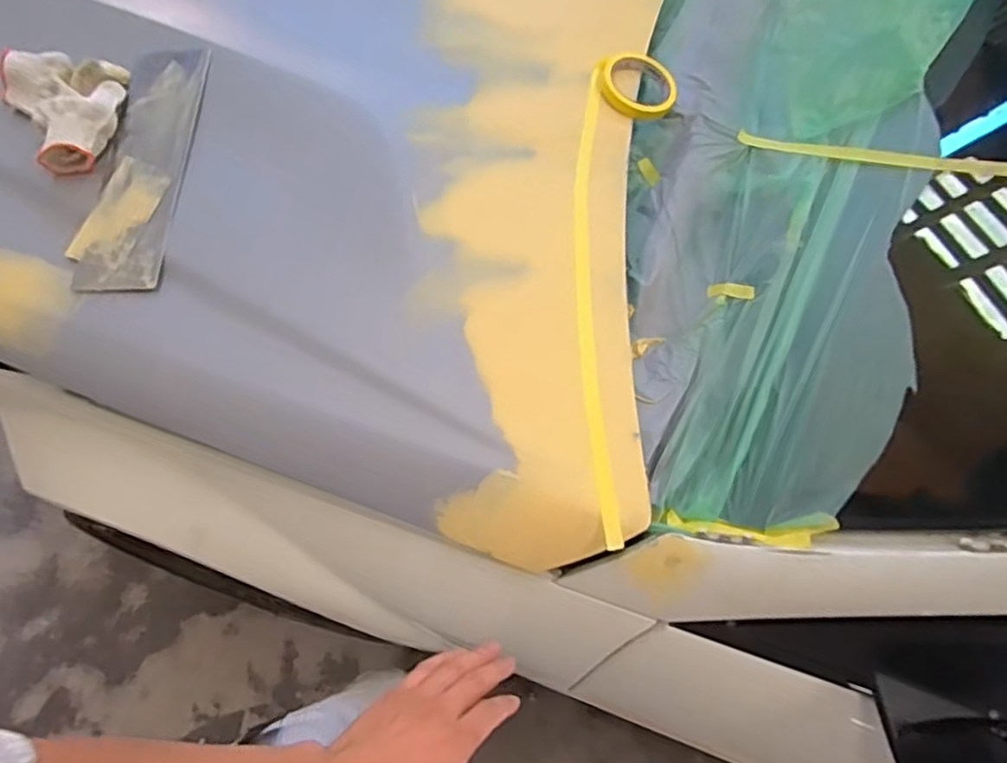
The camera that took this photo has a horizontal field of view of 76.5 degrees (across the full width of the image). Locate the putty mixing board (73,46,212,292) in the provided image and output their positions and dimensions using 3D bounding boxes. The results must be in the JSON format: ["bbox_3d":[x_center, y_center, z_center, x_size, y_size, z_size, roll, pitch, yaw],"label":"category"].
[{"bbox_3d":[-0.413,-0.253,0.743,0.096,0.014,0.328,0,70,5],"label":"putty mixing board"}]

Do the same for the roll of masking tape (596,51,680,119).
[{"bbox_3d":[0.169,-0.375,0.804,0.100,0.022,0.100,1,63,-2],"label":"roll of masking tape"}]

